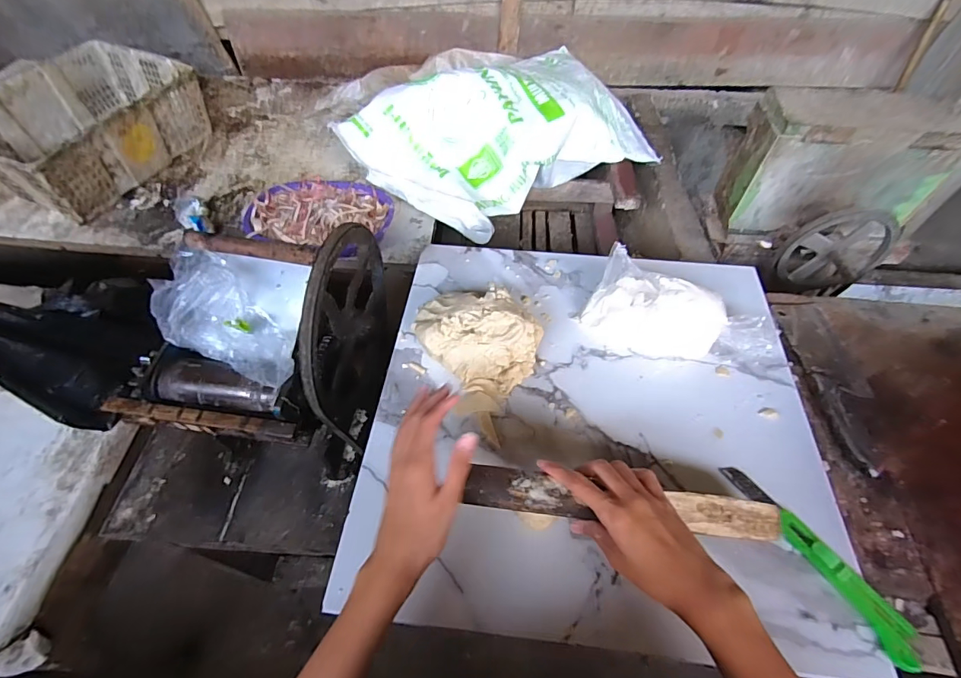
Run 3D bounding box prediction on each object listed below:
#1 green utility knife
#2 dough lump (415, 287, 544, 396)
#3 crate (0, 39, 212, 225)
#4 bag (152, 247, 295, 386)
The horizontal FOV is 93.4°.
[{"bbox_3d":[0.321,0.204,0.433,0.031,0.018,0.197,-24,59,-18],"label":"green utility knife"},{"bbox_3d":[-0.005,-0.010,0.555,0.157,0.068,0.113,29,58,17],"label":"dough lump"},{"bbox_3d":[-0.955,-0.521,1.087,0.369,0.133,0.463,22,56,12],"label":"crate"},{"bbox_3d":[-0.307,-0.012,0.539,0.102,0.074,0.195,-38,64,-26],"label":"bag"}]

